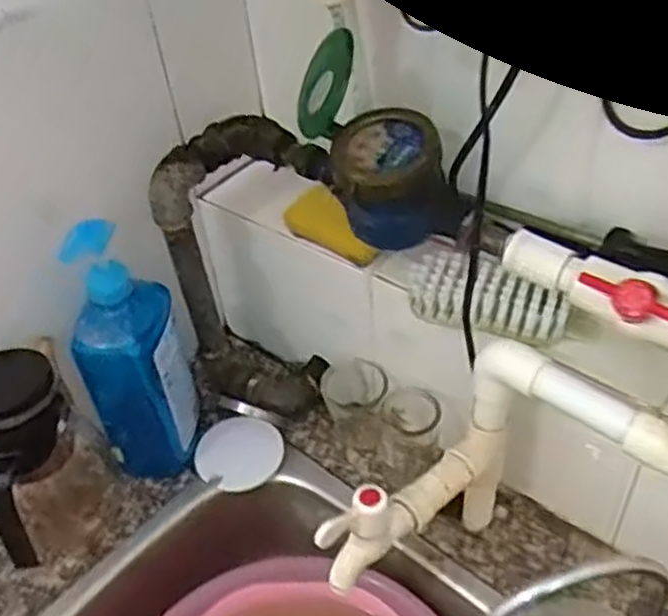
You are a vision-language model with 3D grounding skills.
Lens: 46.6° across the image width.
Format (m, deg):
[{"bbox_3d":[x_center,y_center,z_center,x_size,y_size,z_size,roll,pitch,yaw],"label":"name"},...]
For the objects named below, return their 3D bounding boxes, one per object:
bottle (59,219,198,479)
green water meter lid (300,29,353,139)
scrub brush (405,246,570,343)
[{"bbox_3d":[-0.176,0.045,0.683,0.088,0.297,0.066,-20,45,-14],"label":"bottle"},{"bbox_3d":[-0.005,-0.166,0.573,0.013,0.071,0.069,16,48,22],"label":"green water meter lid"},{"bbox_3d":[0.120,-0.009,0.601,0.117,0.038,0.050,17,48,22],"label":"scrub brush"}]

